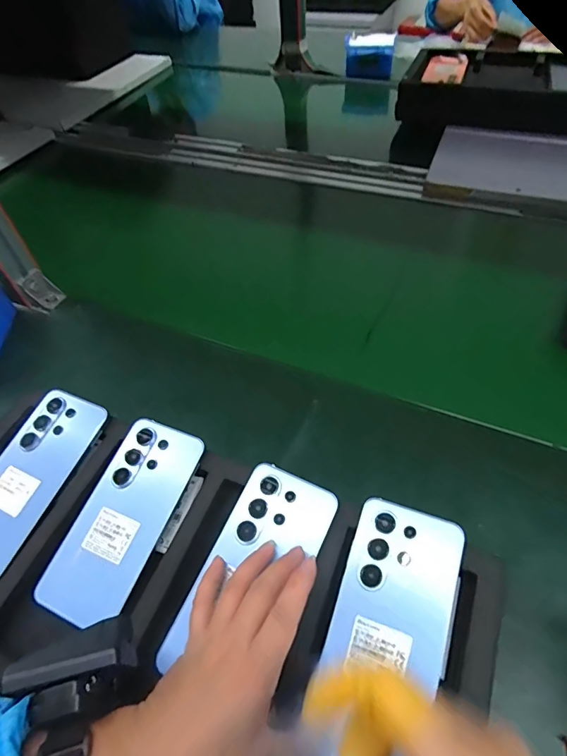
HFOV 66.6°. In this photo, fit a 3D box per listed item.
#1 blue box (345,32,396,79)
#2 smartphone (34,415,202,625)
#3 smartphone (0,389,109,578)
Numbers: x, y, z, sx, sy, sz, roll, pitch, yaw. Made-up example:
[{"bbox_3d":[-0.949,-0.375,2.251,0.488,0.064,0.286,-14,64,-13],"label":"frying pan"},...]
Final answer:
[{"bbox_3d":[0.217,-0.802,1.082,0.121,0.077,0.103,7,52,10],"label":"blue box"},{"bbox_3d":[-0.138,0.119,0.373,0.079,0.010,0.169,19,68,19],"label":"smartphone"},{"bbox_3d":[-0.239,0.091,0.404,0.078,0.007,0.167,18,65,16],"label":"smartphone"}]

